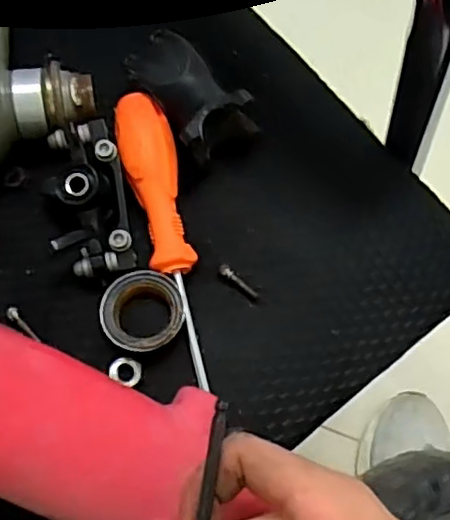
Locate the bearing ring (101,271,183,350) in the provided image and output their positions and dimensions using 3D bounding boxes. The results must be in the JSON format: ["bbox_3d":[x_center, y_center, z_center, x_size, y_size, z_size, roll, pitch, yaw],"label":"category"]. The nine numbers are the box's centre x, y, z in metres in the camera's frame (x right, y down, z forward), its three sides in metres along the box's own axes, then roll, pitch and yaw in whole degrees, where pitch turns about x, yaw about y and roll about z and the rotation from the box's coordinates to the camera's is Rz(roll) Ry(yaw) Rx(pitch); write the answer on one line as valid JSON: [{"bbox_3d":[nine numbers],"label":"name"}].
[{"bbox_3d":[-0.043,0.027,0.334,0.042,0.010,0.042,0,74,-1],"label":"bearing ring"}]

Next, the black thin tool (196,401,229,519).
[{"bbox_3d":[-0.009,0.106,0.228,0.006,0.006,0.109,8,83,2],"label":"black thin tool"}]

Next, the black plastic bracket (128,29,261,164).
[{"bbox_3d":[-0.023,-0.096,0.355,0.041,0.032,0.077,-37,78,-10],"label":"black plastic bracket"}]

